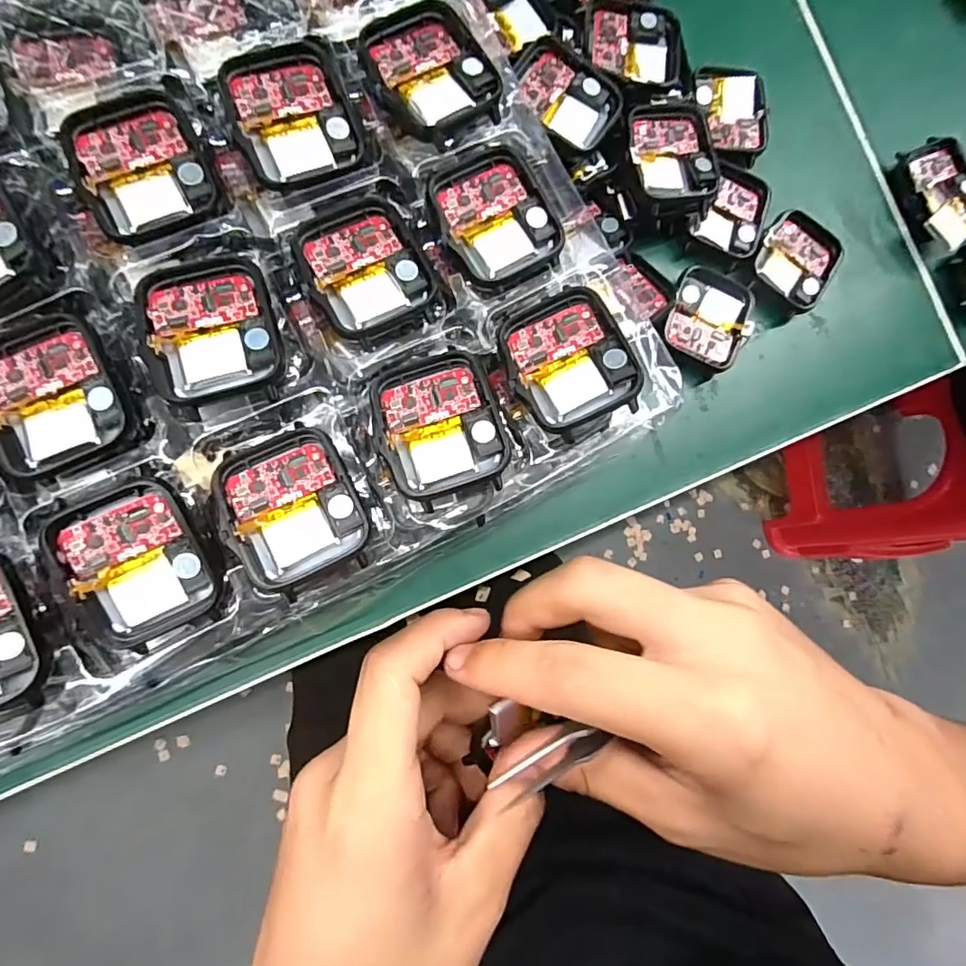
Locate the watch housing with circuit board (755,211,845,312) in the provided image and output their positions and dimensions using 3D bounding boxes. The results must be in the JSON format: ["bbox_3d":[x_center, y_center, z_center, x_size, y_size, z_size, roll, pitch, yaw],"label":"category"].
[{"bbox_3d":[0.147,-0.104,0.249,0.037,0.012,0.042,33,81,-3],"label":"watch housing with circuit board"}]

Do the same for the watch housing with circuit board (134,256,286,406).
[{"bbox_3d":[-0.082,-0.048,0.158,0.038,0.005,0.044,-13,86,-9],"label":"watch housing with circuit board"}]

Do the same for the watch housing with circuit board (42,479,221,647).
[{"bbox_3d":[-0.100,0.023,0.152,0.036,0.011,0.043,-26,88,-10],"label":"watch housing with circuit board"}]

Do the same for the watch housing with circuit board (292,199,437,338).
[{"bbox_3d":[-0.039,-0.071,0.171,0.038,0.005,0.043,-27,88,-10],"label":"watch housing with circuit board"}]

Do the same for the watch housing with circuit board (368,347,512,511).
[{"bbox_3d":[-0.014,-0.018,0.165,0.036,0.008,0.045,-19,87,-9],"label":"watch housing with circuit board"}]

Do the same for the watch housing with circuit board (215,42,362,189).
[{"bbox_3d":[-0.062,-0.122,0.172,0.038,0.006,0.045,-21,87,-10],"label":"watch housing with circuit board"}]

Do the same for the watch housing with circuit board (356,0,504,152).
[{"bbox_3d":[-0.017,-0.137,0.175,0.039,0.005,0.047,-35,90,-10],"label":"watch housing with circuit board"}]

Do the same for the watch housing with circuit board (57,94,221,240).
[{"bbox_3d":[-0.106,-0.101,0.164,0.038,0.004,0.045,-24,88,-10],"label":"watch housing with circuit board"}]

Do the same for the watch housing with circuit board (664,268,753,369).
[{"bbox_3d":[0.102,-0.075,0.240,0.037,0.013,0.044,22,81,-5],"label":"watch housing with circuit board"}]

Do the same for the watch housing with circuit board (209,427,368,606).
[{"bbox_3d":[-0.057,0.007,0.157,0.037,0.007,0.045,-27,88,-10],"label":"watch housing with circuit board"}]

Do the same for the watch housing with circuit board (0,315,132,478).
[{"bbox_3d":[-0.127,-0.026,0.155,0.037,0.006,0.042,-24,88,-10],"label":"watch housing with circuit board"}]

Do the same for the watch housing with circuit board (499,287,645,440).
[{"bbox_3d":[0.028,-0.040,0.171,0.037,0.006,0.046,-25,80,5],"label":"watch housing with circuit board"}]

